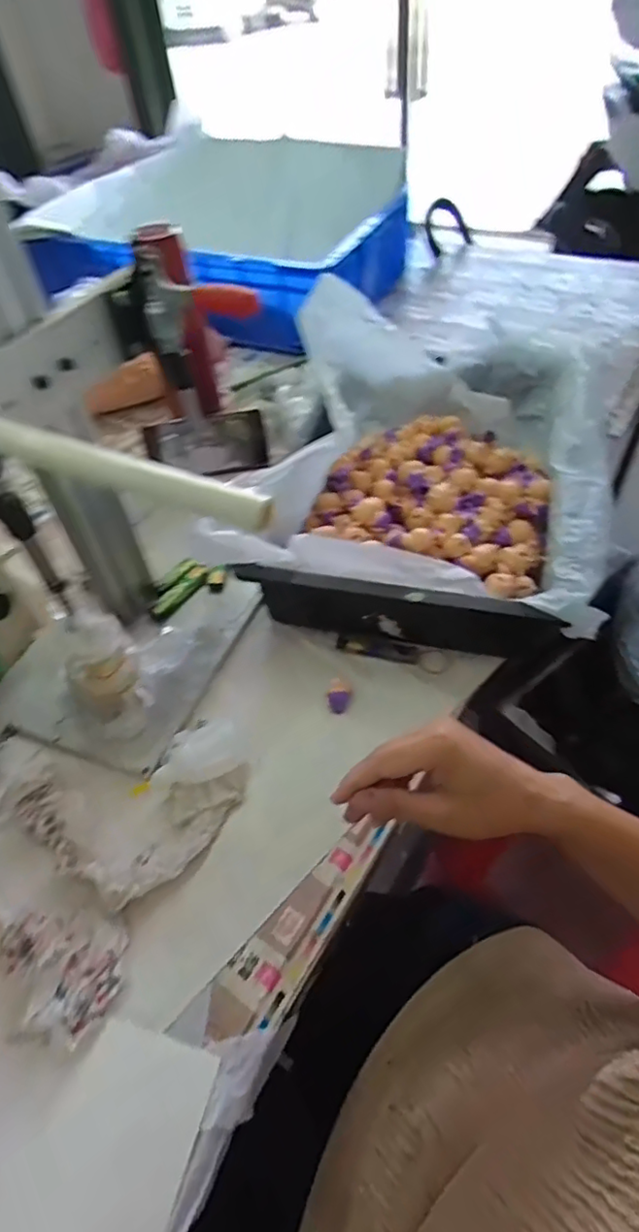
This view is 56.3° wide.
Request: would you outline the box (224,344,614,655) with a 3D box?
[{"bbox_3d":[0.134,-0.152,0.677,0.333,0.110,0.423,11,49,13],"label":"box"}]

